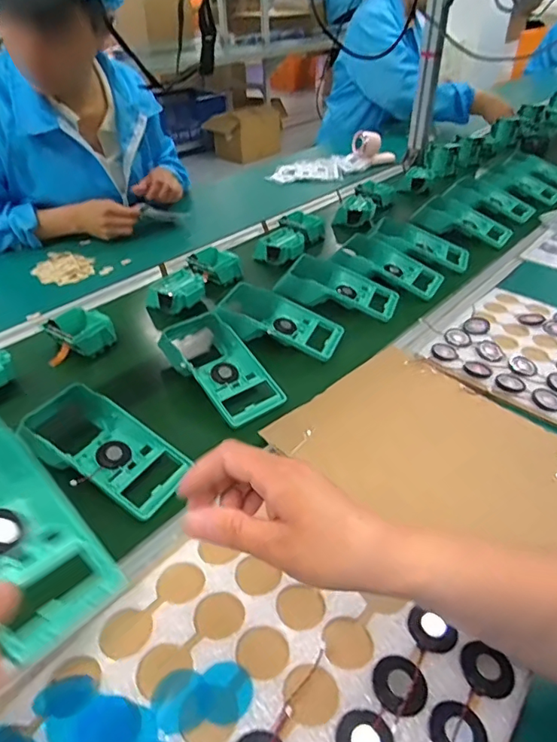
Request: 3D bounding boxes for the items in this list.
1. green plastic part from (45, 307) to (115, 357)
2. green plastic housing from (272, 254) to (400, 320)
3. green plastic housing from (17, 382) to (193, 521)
[{"bbox_3d":[-0.273,-0.054,0.708,0.076,0.038,0.077,20,40,25],"label":"green plastic part"},{"bbox_3d":[0.096,-0.134,0.784,0.175,0.039,0.108,16,39,20],"label":"green plastic housing"},{"bbox_3d":[-0.181,0.077,0.523,0.176,0.048,0.091,21,40,25],"label":"green plastic housing"}]

